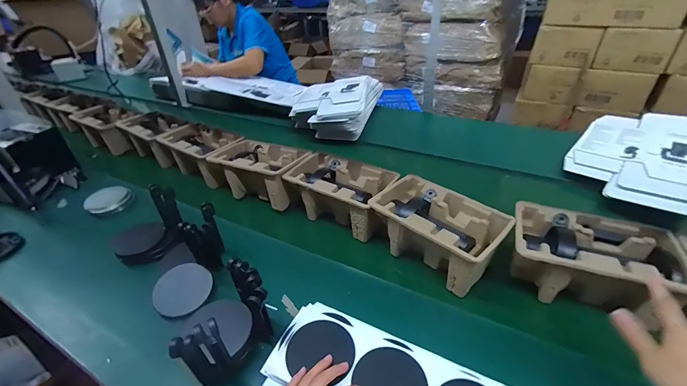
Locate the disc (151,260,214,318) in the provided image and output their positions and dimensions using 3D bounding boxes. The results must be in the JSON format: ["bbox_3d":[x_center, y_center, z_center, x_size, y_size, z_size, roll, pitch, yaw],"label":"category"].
[{"bbox_3d":[-0.275,0.165,0.552,0.085,0.011,0.093,4,50,-14],"label":"disc"}]

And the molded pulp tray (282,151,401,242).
[{"bbox_3d":[-0.002,0.007,0.723,0.230,0.111,0.142,22,40,28],"label":"molded pulp tray"}]

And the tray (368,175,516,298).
[{"bbox_3d":[0.171,0.079,0.612,0.142,0.121,0.227,-28,44,-35],"label":"tray"}]

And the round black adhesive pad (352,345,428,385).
[{"bbox_3d":[0.060,0.242,0.407,0.086,0.009,0.091,0,34,0],"label":"round black adhesive pad"}]

